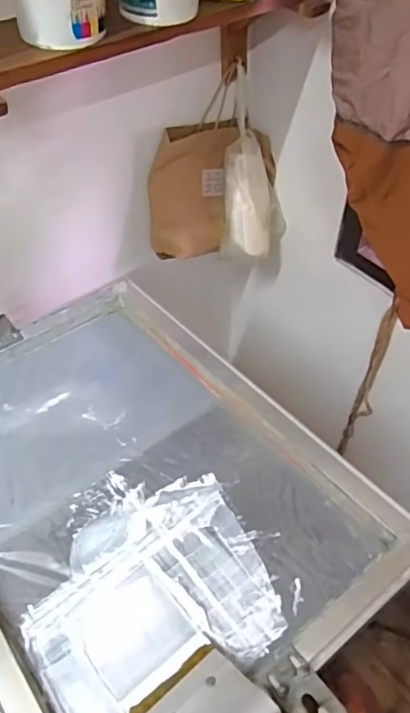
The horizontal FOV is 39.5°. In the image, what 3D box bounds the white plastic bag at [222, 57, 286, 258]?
[{"bbox_3d":[0.087,-0.389,1.175,0.147,0.380,0.053,-15,28,-12],"label":"white plastic bag"}]

